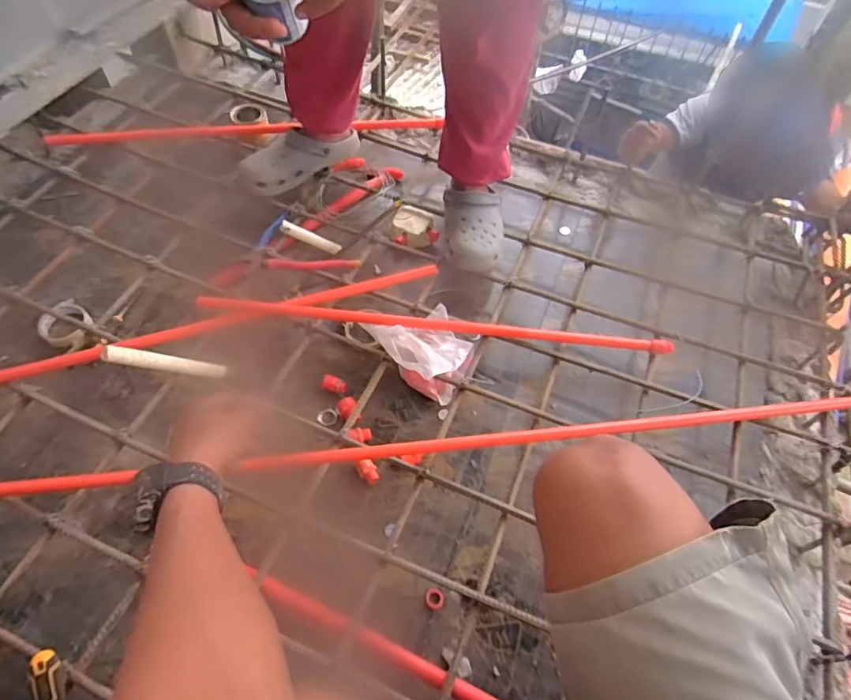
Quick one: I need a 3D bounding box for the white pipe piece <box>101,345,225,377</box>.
[{"bbox_3d":[-0.429,0.022,0.875,0.026,0.223,0.028,-43,64,15],"label":"white pipe piece"}]

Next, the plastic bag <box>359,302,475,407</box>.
[{"bbox_3d":[0.006,-0.003,0.962,0.140,0.121,0.190,-33,65,-22],"label":"plastic bag"}]

